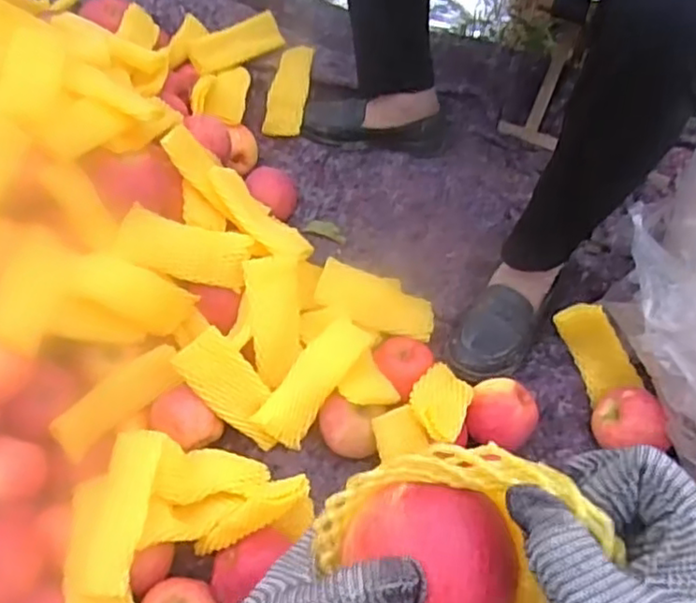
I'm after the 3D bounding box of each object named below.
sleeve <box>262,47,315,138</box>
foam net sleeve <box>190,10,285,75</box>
[{"bbox_3d":[-0.093,-0.343,1.098,0.064,0.032,0.155,12,83,8],"label":"sleeve"},{"bbox_3d":[-0.180,-0.420,1.110,0.159,0.015,0.060,-34,99,-18],"label":"foam net sleeve"}]

